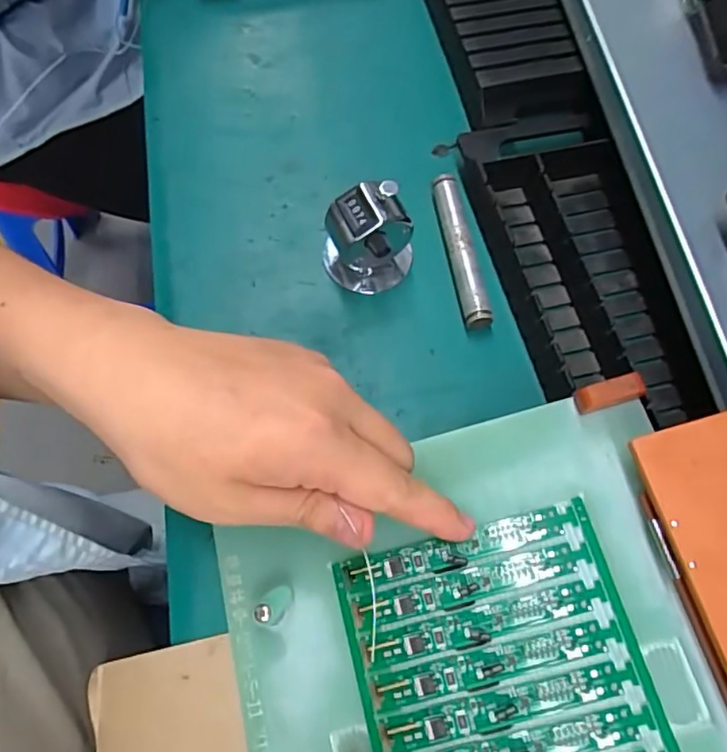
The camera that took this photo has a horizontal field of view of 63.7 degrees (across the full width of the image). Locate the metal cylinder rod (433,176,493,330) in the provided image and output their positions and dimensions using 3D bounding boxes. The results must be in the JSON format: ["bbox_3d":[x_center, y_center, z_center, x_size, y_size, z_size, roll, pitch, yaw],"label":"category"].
[{"bbox_3d":[0.057,-0.076,0.352,0.015,0.017,0.099,-10,68,-6],"label":"metal cylinder rod"}]

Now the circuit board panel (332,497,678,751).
[{"bbox_3d":[0.063,0.146,0.245,0.119,0.004,0.159,-16,69,2],"label":"circuit board panel"}]

